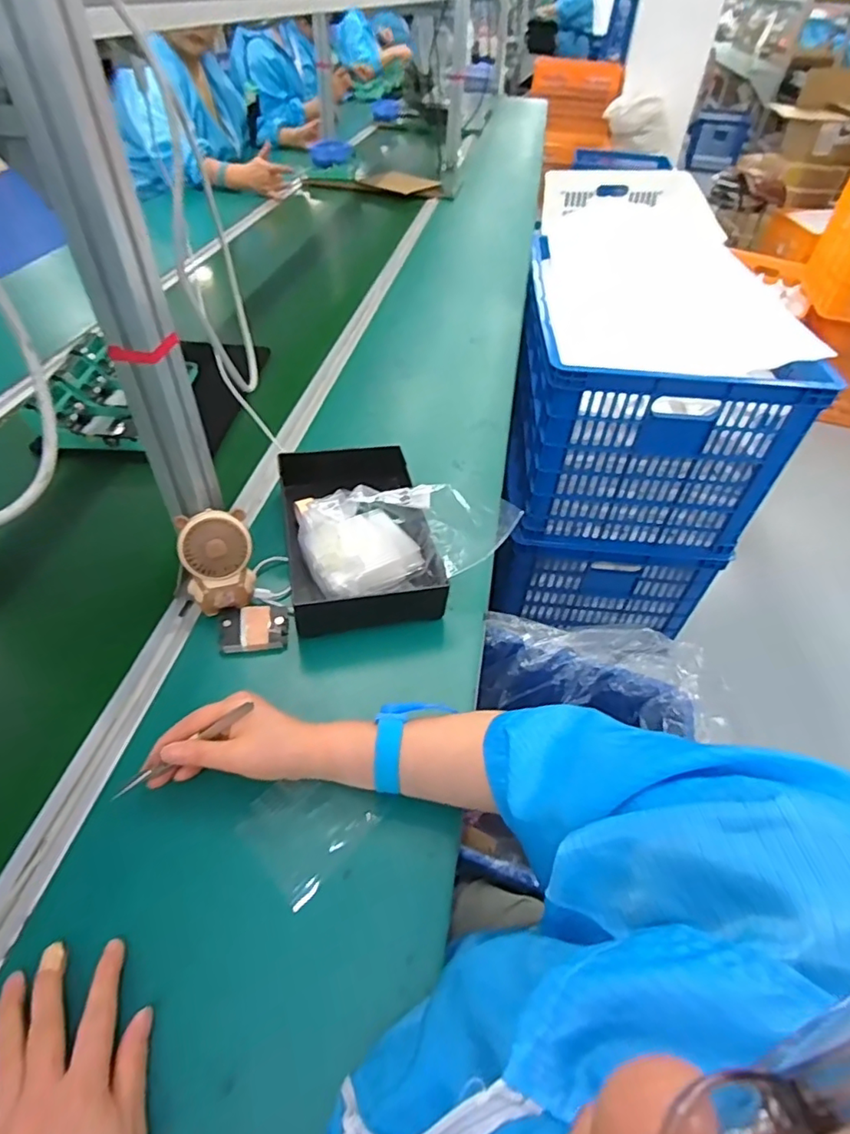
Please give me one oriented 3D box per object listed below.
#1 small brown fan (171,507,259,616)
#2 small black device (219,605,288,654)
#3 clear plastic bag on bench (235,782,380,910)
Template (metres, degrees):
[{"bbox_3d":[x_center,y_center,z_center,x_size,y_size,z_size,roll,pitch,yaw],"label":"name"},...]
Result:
[{"bbox_3d":[-0.214,-0.002,0.585,0.071,0.099,0.057,-13,48,-16],"label":"small brown fan"},{"bbox_3d":[-0.180,0.064,0.593,0.068,0.014,0.053,-9,47,-12],"label":"small black device"},{"bbox_3d":[-0.095,0.209,0.468,0.094,0.004,0.087,-40,59,-22],"label":"clear plastic bag on bench"}]

